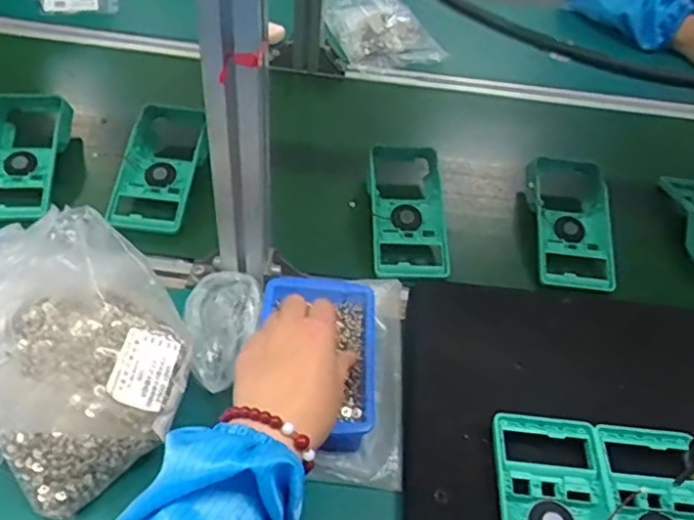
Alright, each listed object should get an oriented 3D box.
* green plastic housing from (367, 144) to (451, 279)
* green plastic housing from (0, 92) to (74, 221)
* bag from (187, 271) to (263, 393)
[{"bbox_3d":[0.069,-0.063,0.696,0.087,0.041,0.195,3,47,-3],"label":"green plastic housing"},{"bbox_3d":[-0.369,-0.122,0.691,0.088,0.041,0.182,-2,47,-8],"label":"green plastic housing"},{"bbox_3d":[-0.111,0.060,0.541,0.062,0.026,0.111,4,47,-2],"label":"bag"}]

